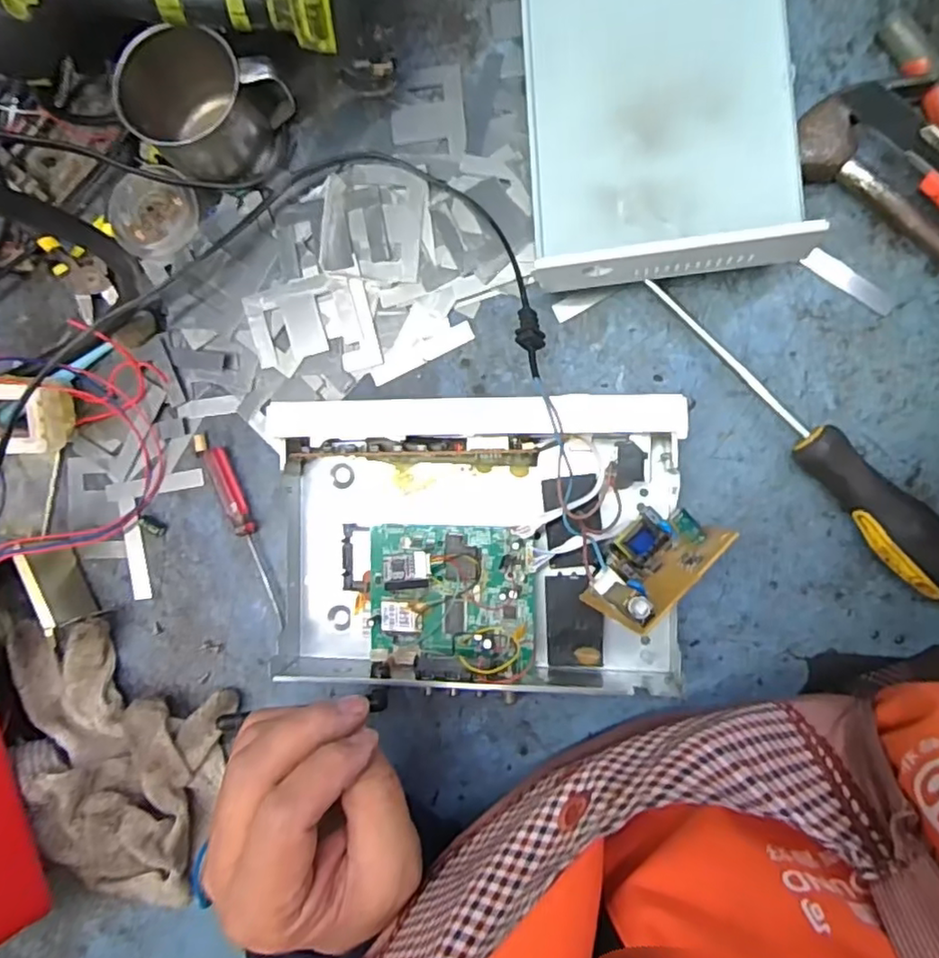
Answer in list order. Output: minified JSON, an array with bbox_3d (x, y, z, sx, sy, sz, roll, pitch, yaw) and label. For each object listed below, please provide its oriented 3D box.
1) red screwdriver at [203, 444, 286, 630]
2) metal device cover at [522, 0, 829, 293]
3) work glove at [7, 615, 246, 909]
[{"bbox_3d":[-0.136,0.035,0.391,0.012,0.016,0.116,-23,87,8],"label":"red screwdriver"},{"bbox_3d":[0.099,-0.222,0.336,0.135,0.050,0.239,-3,90,8],"label":"metal device cover"},{"bbox_3d":[-0.206,0.166,0.380,0.127,0.057,0.183,-18,88,8],"label":"work glove"}]

